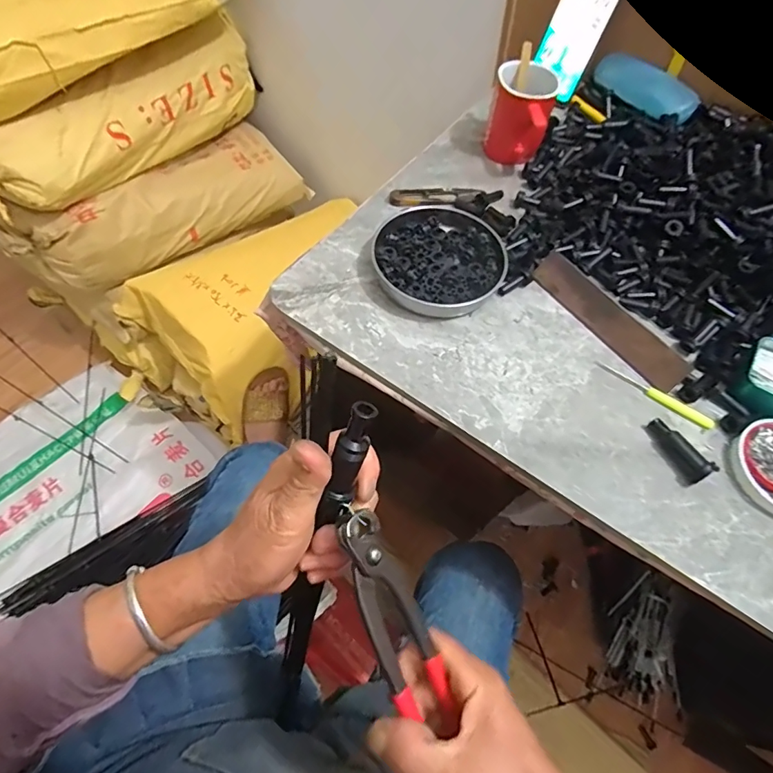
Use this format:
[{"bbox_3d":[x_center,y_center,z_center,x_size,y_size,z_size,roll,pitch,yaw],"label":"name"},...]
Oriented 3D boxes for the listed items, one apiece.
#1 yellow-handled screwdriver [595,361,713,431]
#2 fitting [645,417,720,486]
[{"bbox_3d":[0.258,0.007,0.447,0.114,0.007,0.011,33,64,14],"label":"yellow-handled screwdriver"},{"bbox_3d":[0.257,0.056,0.412,0.023,0.023,0.061,-22,65,-15],"label":"fitting"}]

